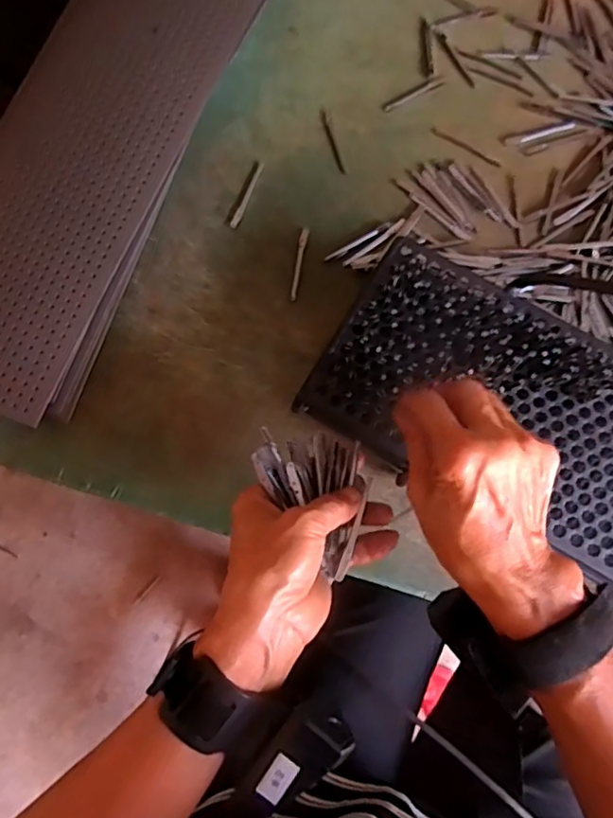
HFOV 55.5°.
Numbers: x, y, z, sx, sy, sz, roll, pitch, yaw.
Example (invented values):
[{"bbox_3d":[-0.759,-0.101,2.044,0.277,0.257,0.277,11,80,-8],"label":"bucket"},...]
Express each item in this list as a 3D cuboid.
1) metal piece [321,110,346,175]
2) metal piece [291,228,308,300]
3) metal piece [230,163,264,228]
[{"bbox_3d":[0.024,-0.242,0.526,0.005,0.004,0.069,-16,77,-4],"label":"metal piece"},{"bbox_3d":[-0.007,-0.125,0.499,0.006,0.004,0.068,10,77,2],"label":"metal piece"},{"bbox_3d":[-0.051,-0.188,0.510,0.006,0.004,0.068,21,77,4],"label":"metal piece"}]

